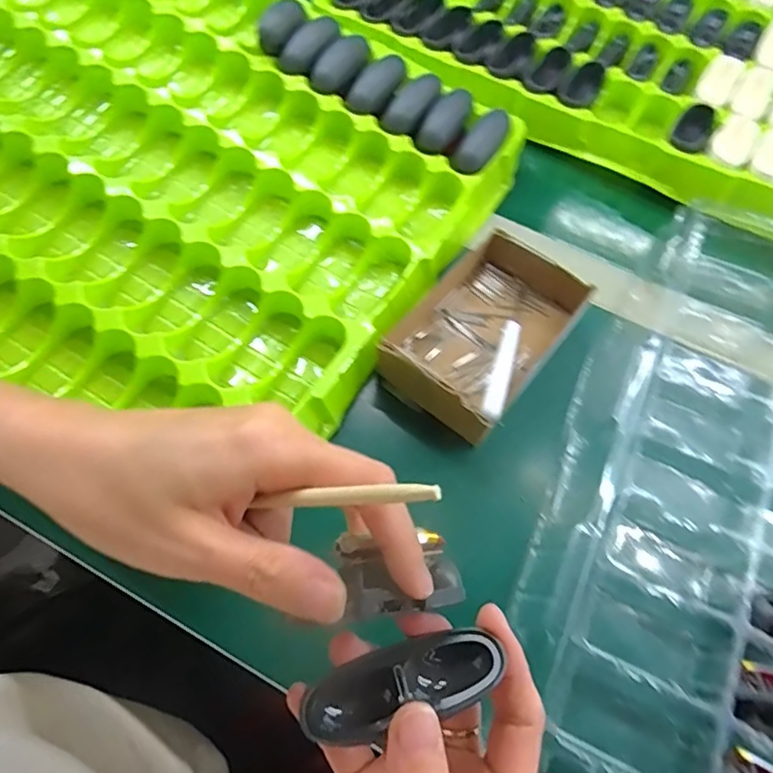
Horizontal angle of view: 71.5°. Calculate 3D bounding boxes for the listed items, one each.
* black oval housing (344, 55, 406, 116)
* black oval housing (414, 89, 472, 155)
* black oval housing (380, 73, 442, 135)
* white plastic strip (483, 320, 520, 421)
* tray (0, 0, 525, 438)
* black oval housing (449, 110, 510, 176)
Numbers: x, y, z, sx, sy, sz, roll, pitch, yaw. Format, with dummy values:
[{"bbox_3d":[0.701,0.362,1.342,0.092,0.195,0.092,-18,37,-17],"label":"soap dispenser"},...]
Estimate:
[{"bbox_3d":[-0.006,-0.226,0.407,0.027,0.018,0.062,35,68,12],"label":"black oval housing"},{"bbox_3d":[0.046,-0.200,0.401,0.027,0.014,0.058,25,67,8],"label":"black oval housing"},{"bbox_3d":[0.022,-0.212,0.405,0.028,0.018,0.062,36,69,13],"label":"black oval housing"},{"bbox_3d":[0.068,-0.013,0.313,0.011,0.006,0.080,20,49,6],"label":"white plastic strip"},{"bbox_3d":[-0.231,-0.200,0.377,0.562,0.037,0.375,32,68,11],"label":"tray"},{"bbox_3d":[0.071,-0.181,0.393,0.023,0.014,0.061,36,68,13],"label":"black oval housing"}]

